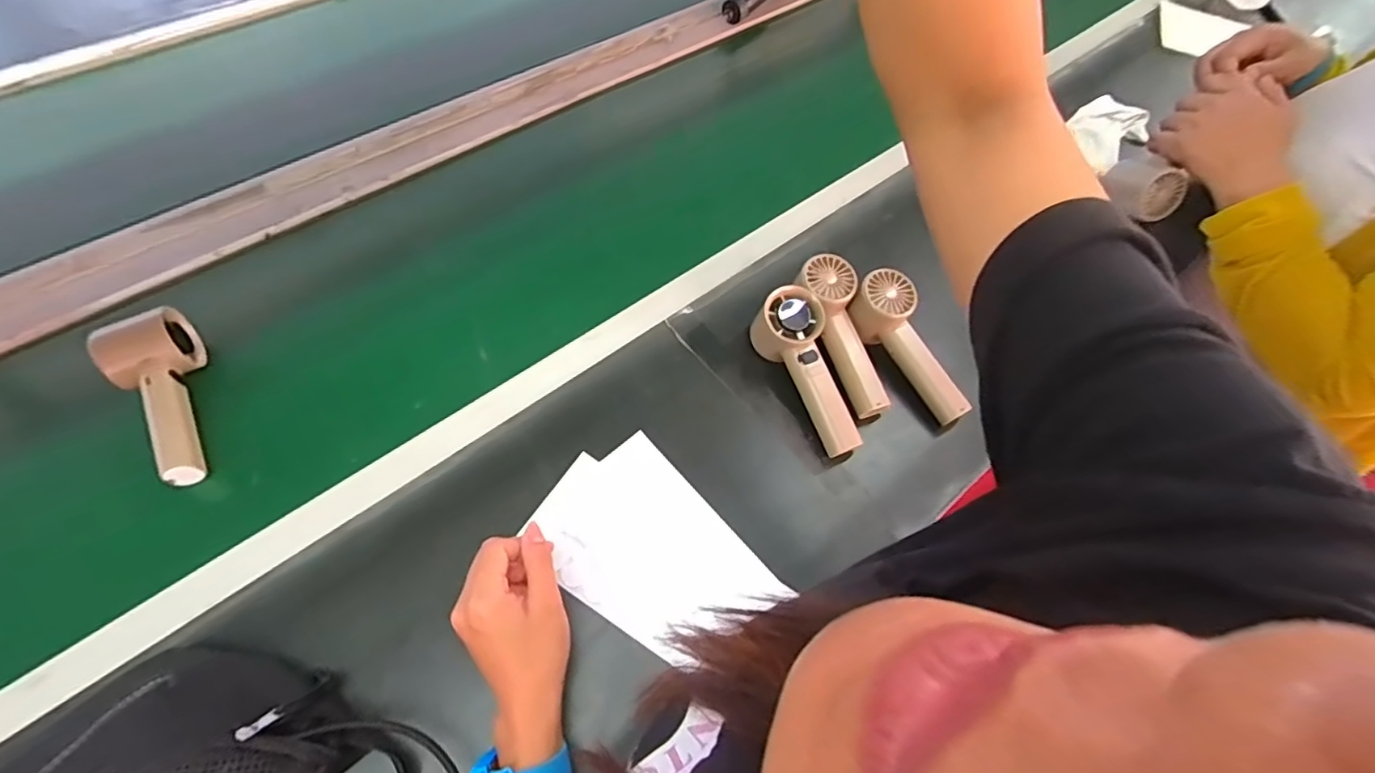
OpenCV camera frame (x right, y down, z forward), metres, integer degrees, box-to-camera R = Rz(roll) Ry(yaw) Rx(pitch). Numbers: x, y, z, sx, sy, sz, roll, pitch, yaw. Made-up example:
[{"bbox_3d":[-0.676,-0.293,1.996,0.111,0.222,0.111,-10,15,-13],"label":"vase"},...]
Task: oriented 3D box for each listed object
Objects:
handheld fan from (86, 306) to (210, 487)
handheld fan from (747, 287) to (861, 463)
[{"bbox_3d":[-0.428,0.005,0.497,0.068,0.052,0.160,-34,67,-22],"label":"handheld fan"},{"bbox_3d":[0.114,-0.013,0.567,0.055,0.056,0.159,-22,84,-17],"label":"handheld fan"}]

